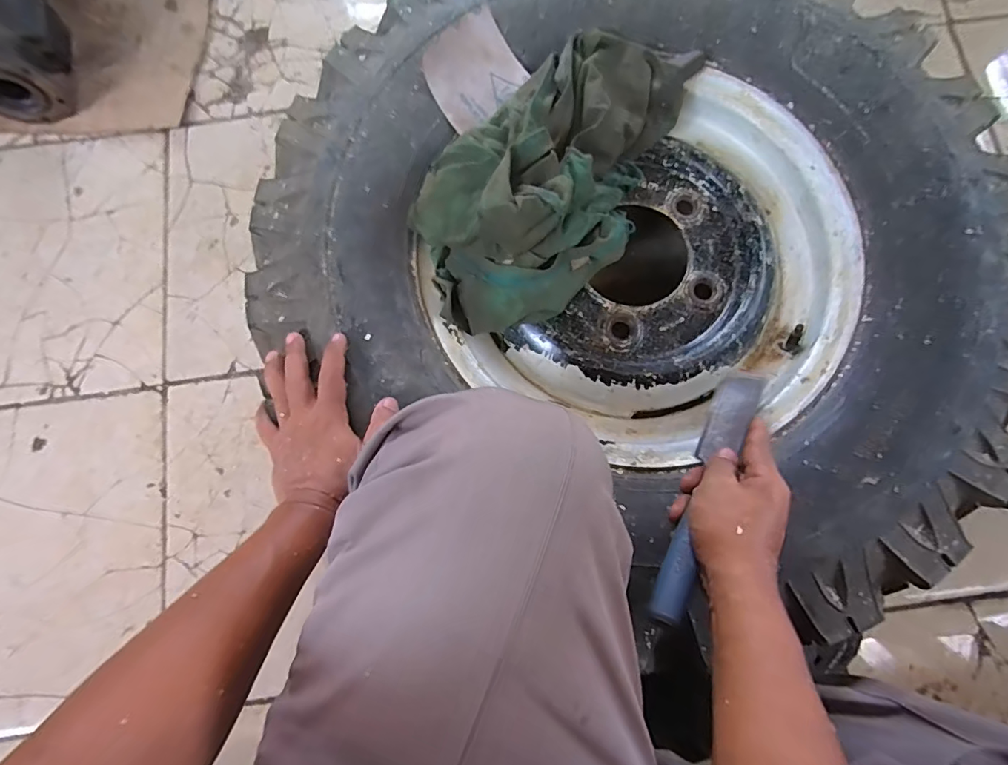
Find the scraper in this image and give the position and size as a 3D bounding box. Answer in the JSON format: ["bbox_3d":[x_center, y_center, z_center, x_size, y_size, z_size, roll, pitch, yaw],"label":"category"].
[{"bbox_3d":[0.173,0.080,0.409,0.033,0.023,0.252,30,56,7],"label":"scraper"}]

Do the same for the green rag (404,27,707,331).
[{"bbox_3d":[0.063,-0.215,0.468,0.344,0.106,0.178,-43,81,-7],"label":"green rag"}]

